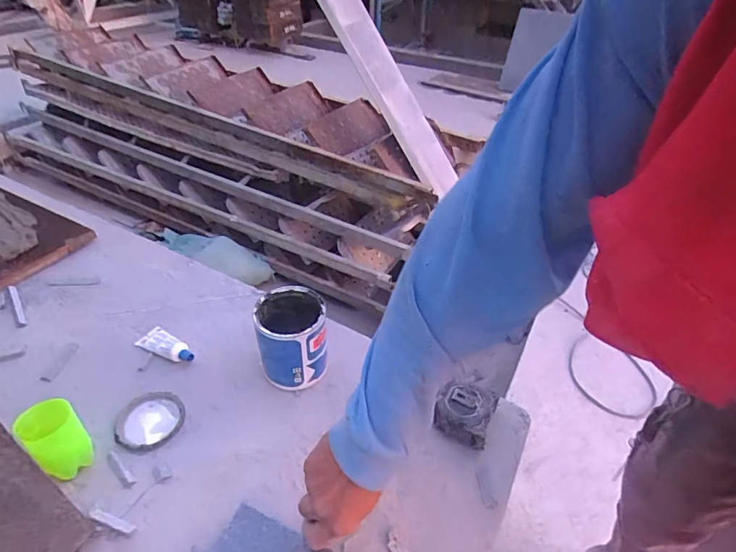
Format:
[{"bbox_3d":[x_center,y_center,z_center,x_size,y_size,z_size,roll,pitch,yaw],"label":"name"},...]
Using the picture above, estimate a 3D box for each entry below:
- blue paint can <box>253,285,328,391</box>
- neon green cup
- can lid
[{"bbox_3d":[-0.115,0.095,0.660,0.093,0.124,0.111,-9,41,-15],"label":"blue paint can"},{"bbox_3d":[-0.379,0.201,0.537,0.057,0.087,0.050,-30,50,-33],"label":"neon green cup"},{"bbox_3d":[-0.302,0.201,0.610,0.087,0.006,0.090,2,40,-2],"label":"can lid"}]

